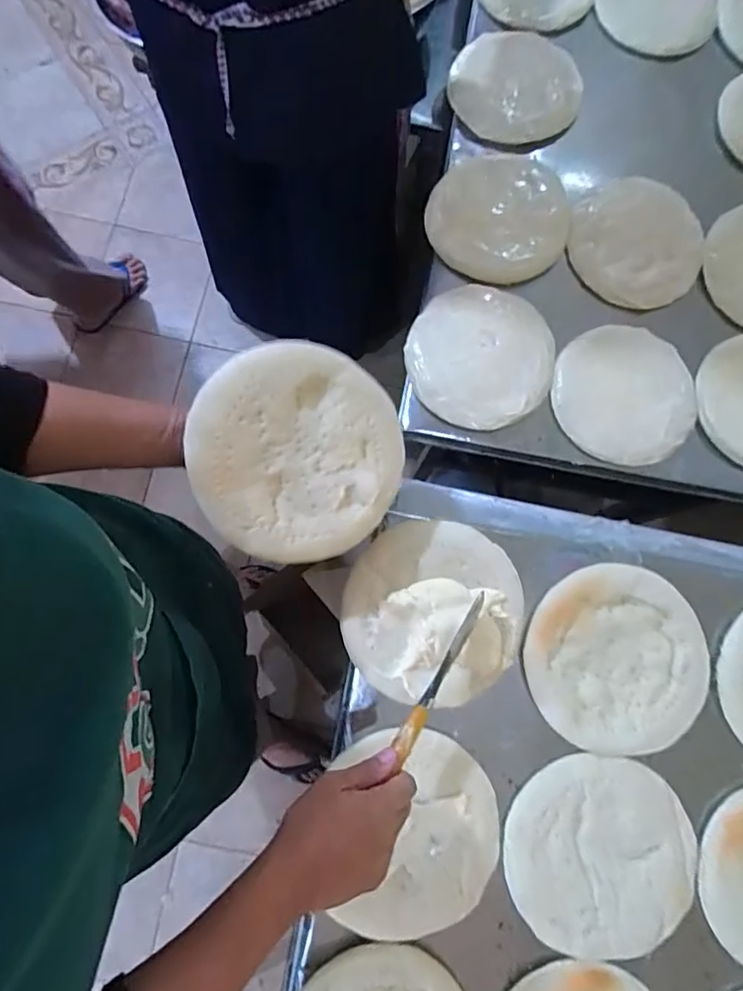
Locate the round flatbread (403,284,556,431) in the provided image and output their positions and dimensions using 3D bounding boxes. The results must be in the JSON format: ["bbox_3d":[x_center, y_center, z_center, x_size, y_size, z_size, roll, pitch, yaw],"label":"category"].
[{"bbox_3d":[0.153,-0.198,0.724,0.193,0.021,0.204,1,79,-3],"label":"round flatbread"}]

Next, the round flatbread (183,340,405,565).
[{"bbox_3d":[-0.065,-0.039,0.497,0.194,0.016,0.194,-2,95,-20],"label":"round flatbread"}]

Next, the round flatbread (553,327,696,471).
[{"bbox_3d":[0.344,-0.143,0.724,0.184,0.013,0.193,1,79,-3],"label":"round flatbread"}]

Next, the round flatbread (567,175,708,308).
[{"bbox_3d":[0.385,-0.366,0.768,0.189,0.029,0.188,0,76,-2],"label":"round flatbread"}]

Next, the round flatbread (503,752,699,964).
[{"bbox_3d":[0.241,0.379,0.559,0.190,0.017,0.190,1,79,-3],"label":"round flatbread"}]

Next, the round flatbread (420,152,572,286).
[{"bbox_3d":[0.182,-0.411,0.770,0.199,0.029,0.198,1,79,-3],"label":"round flatbread"}]

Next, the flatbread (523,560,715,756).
[{"bbox_3d":[0.266,0.181,0.581,0.190,0.015,0.195,0,85,0],"label":"flatbread"}]

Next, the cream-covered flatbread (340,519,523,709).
[{"bbox_3d":[0.066,0.127,0.584,0.187,0.035,0.189,1,79,-3],"label":"cream-covered flatbread"}]

